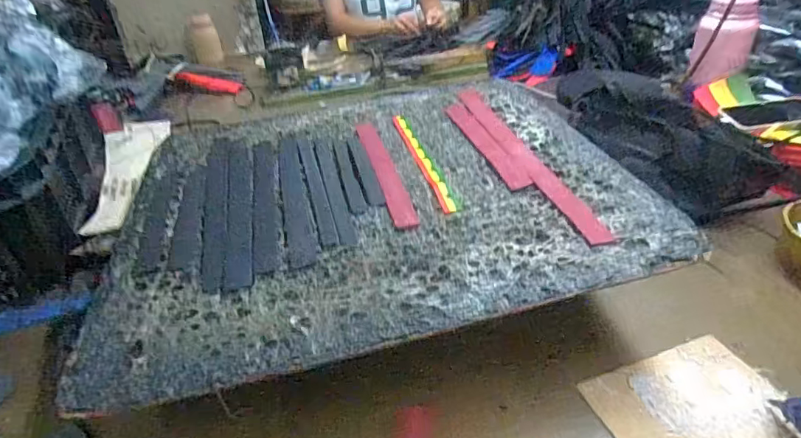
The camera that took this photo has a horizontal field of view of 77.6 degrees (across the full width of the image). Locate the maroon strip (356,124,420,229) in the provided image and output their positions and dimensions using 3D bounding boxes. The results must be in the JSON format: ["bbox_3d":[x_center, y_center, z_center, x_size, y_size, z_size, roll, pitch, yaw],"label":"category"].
[{"bbox_3d":[-0.022,-0.067,0.619,0.028,0.004,0.265,-10,34,-9],"label":"maroon strip"}]

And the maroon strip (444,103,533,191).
[{"bbox_3d":[0.107,-0.103,0.638,0.033,0.007,0.240,-10,34,-9],"label":"maroon strip"}]

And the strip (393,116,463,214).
[{"bbox_3d":[0.027,-0.080,0.632,0.022,0.004,0.261,-11,34,-9],"label":"strip"}]

